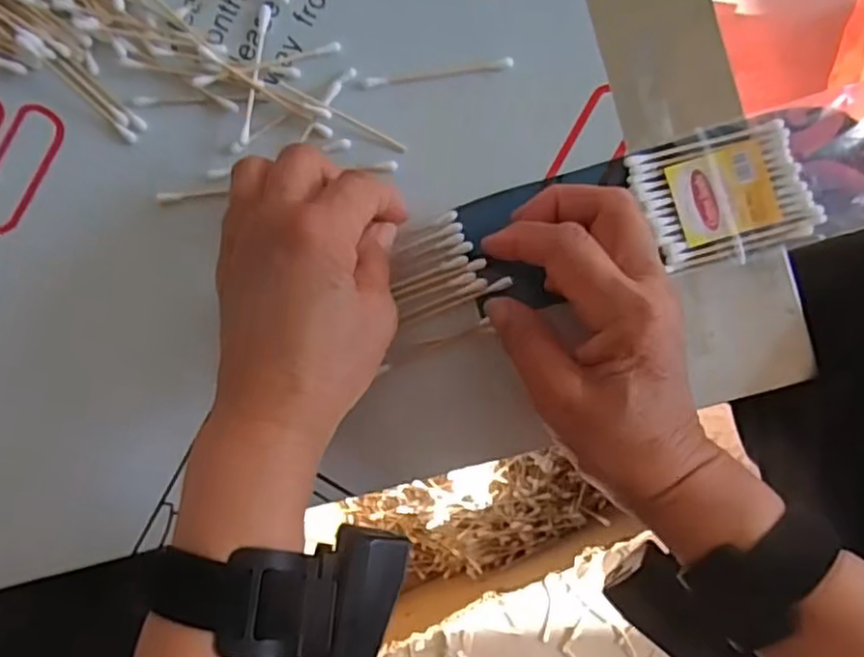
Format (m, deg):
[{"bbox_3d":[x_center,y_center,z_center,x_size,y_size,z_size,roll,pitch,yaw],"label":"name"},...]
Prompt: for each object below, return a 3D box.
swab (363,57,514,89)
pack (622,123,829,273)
[{"bbox_3d":[0.003,-0.125,0.335,0.073,0.004,0.005,-6,90,3],"label":"swab"},{"bbox_3d":[0.136,-0.063,0.324,0.072,0.010,0.060,-19,88,4],"label":"pack"}]

